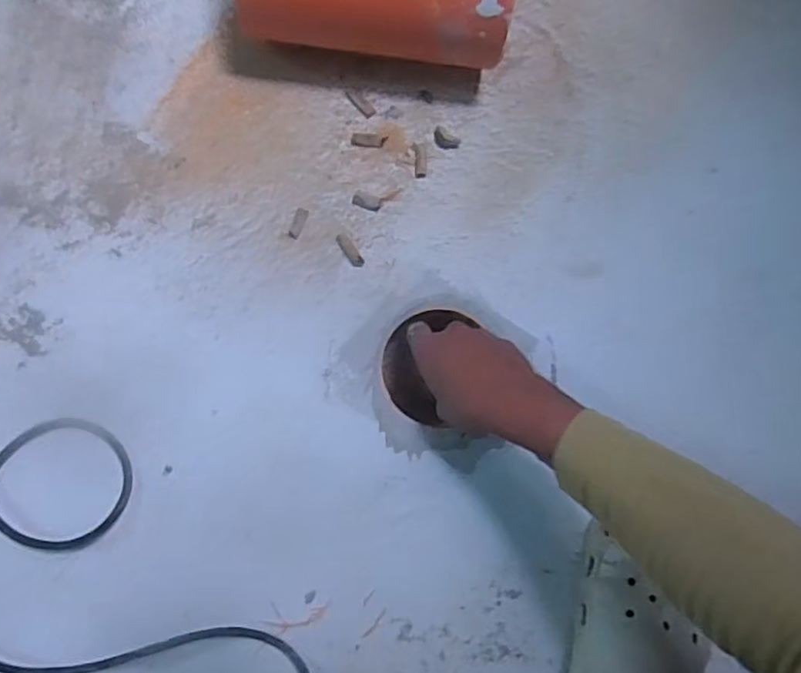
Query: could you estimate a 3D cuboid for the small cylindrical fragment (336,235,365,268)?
[{"bbox_3d":[-0.044,-0.074,0.532,0.011,0.005,0.033,-38,89,-7],"label":"small cylindrical fragment"}]

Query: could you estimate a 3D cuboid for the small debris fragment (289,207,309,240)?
[{"bbox_3d":[-0.087,-0.097,0.527,0.011,0.004,0.028,18,83,-3],"label":"small debris fragment"}]

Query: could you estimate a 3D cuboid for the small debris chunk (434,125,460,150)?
[{"bbox_3d":[0.040,-0.175,0.550,0.026,0.004,0.015,38,83,0],"label":"small debris chunk"}]

